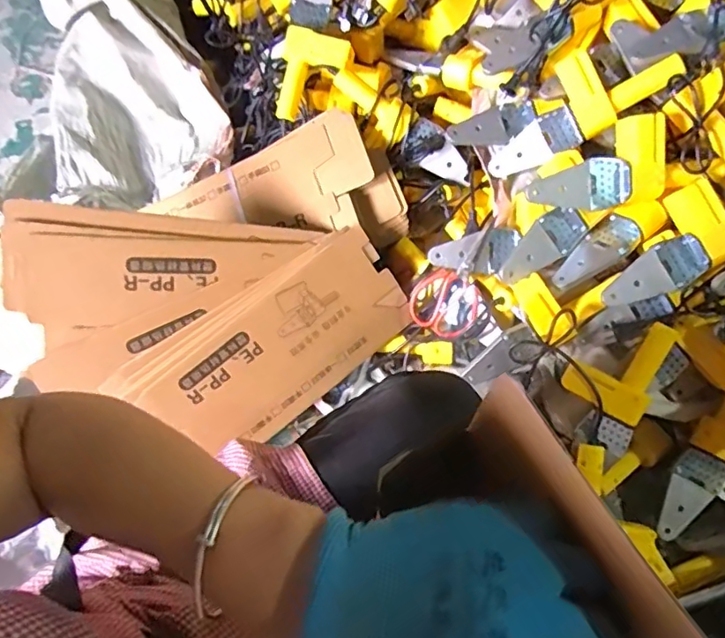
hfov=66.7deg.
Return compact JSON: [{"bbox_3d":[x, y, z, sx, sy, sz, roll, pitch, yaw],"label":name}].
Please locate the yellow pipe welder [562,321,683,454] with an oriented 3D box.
[{"bbox_3d":[0.358,0.088,0.798,0.118,0.050,0.190,22,87,17],"label":"yellow pipe welder"}]

